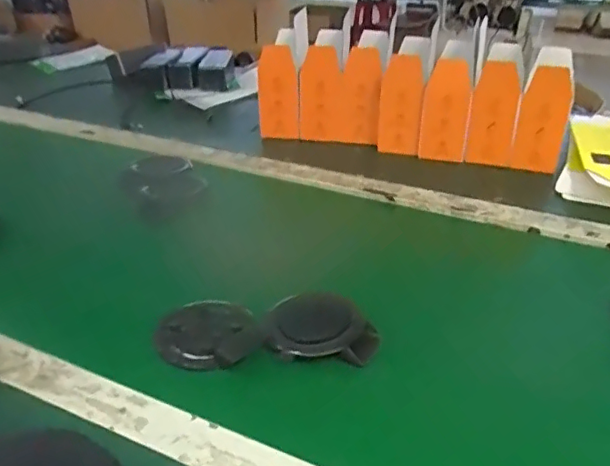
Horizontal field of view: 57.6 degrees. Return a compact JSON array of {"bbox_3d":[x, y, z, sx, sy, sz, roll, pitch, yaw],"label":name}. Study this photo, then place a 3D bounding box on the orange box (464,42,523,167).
[{"bbox_3d":[0.277,-0.193,0.809,0.063,0.161,0.116,8,32,13],"label":"orange box"}]

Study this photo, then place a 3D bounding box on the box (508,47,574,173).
[{"bbox_3d":[0.338,-0.170,0.783,0.064,0.151,0.108,12,33,19],"label":"box"}]

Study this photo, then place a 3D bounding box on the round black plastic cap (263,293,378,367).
[{"bbox_3d":[0.015,0.083,0.506,0.099,0.020,0.081,2,30,4],"label":"round black plastic cap"}]

